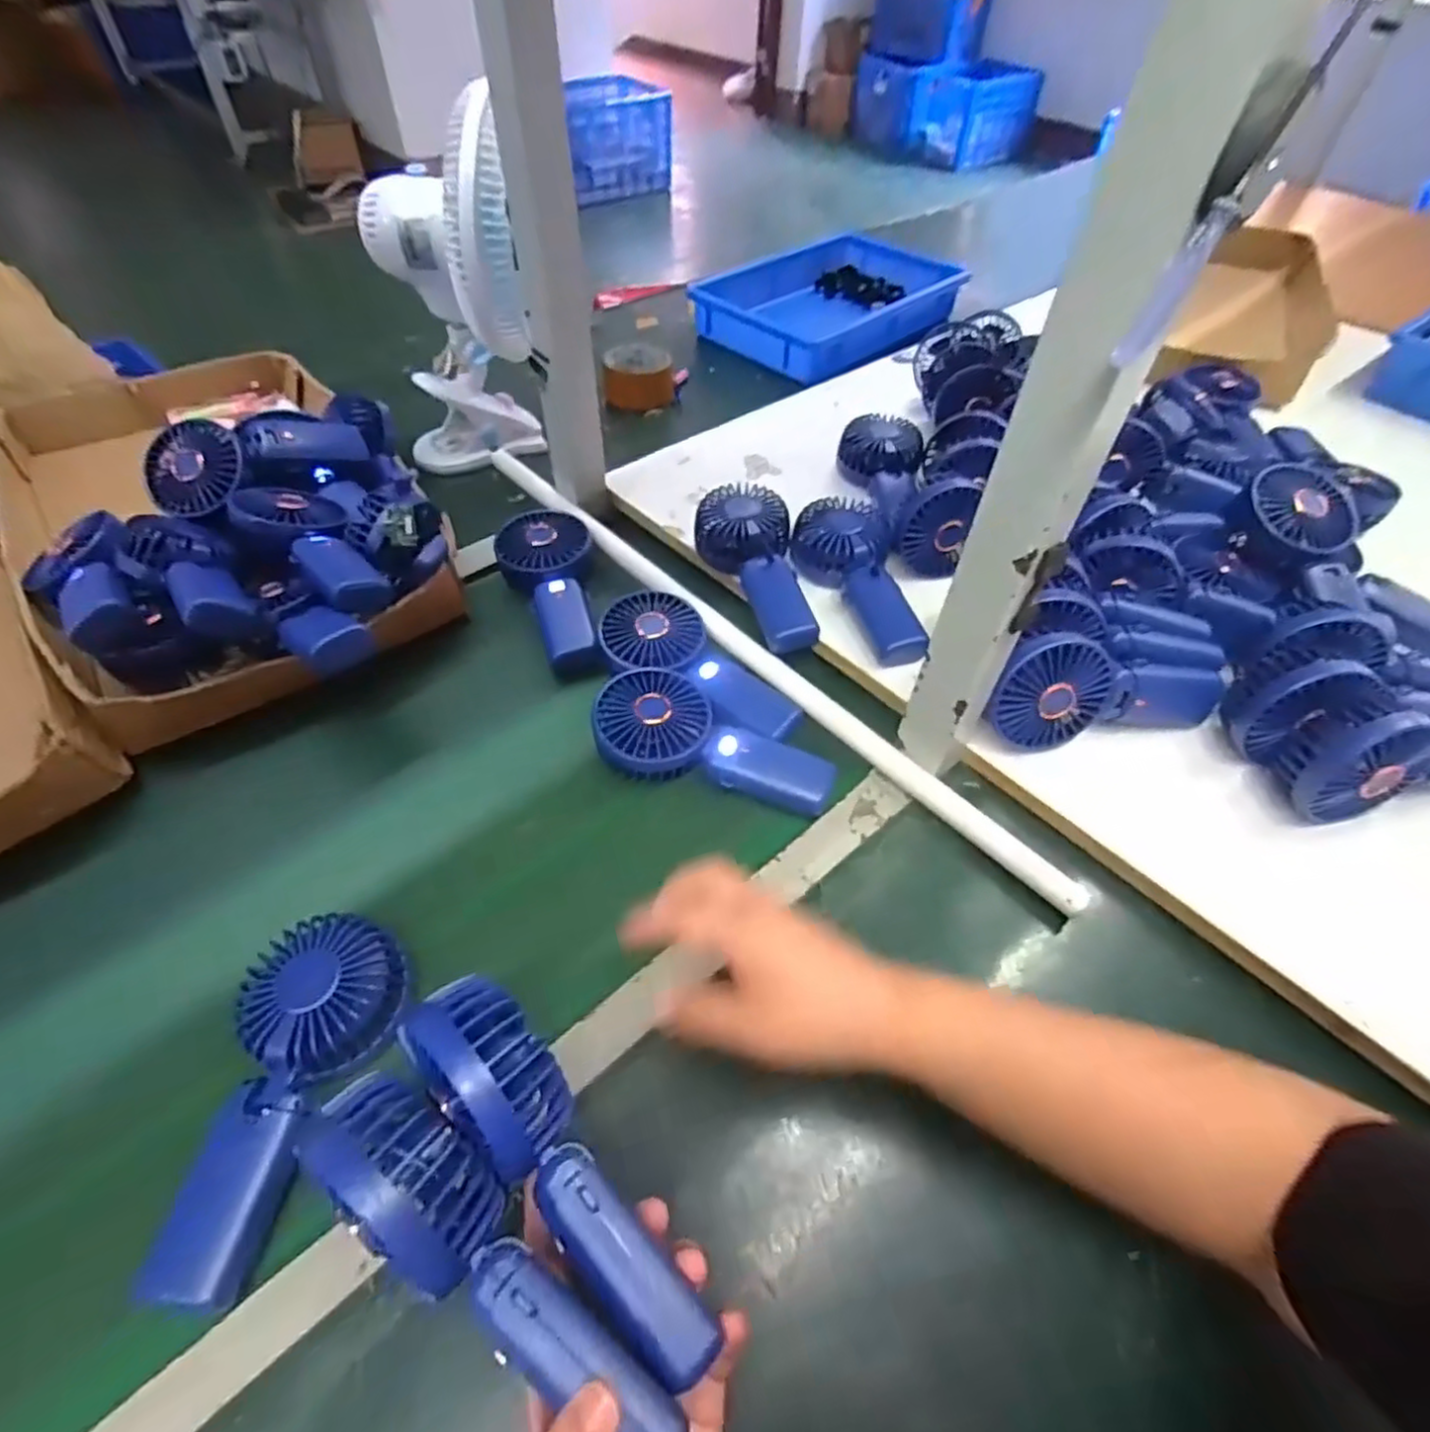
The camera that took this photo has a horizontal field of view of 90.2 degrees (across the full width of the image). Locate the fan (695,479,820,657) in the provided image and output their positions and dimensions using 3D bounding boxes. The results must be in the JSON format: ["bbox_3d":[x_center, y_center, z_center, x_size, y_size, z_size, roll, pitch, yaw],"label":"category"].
[{"bbox_3d":[0.034,-0.131,0.622,0.081,0.050,0.168,-6,52,-8],"label":"fan"}]

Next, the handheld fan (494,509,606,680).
[{"bbox_3d":[-0.137,-0.114,0.634,0.090,0.038,0.190,-16,54,-16],"label":"handheld fan"}]

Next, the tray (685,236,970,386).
[{"bbox_3d":[0.180,-0.621,1.066,0.404,0.066,0.240,-34,60,-27],"label":"tray"}]

